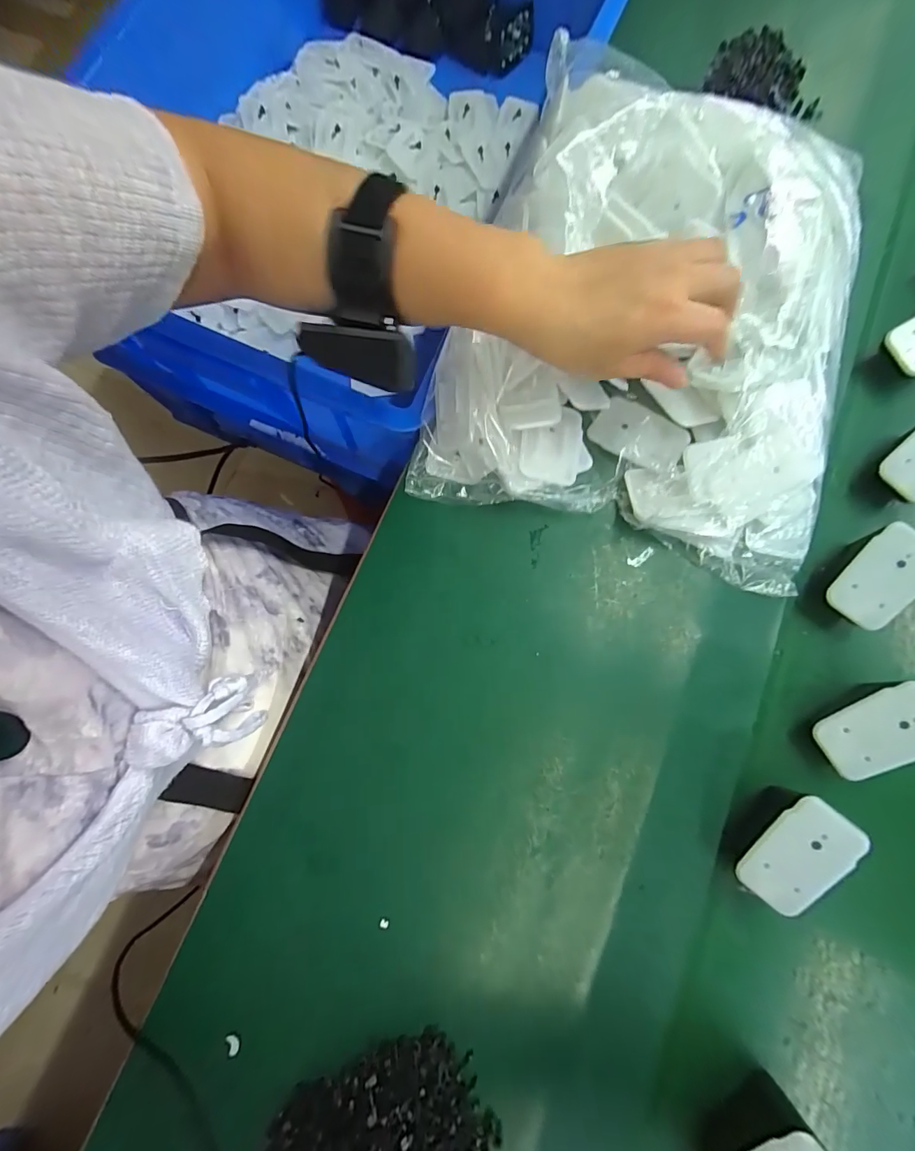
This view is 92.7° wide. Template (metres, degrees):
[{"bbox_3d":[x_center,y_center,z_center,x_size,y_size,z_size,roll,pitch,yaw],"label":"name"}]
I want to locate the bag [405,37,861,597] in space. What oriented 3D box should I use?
[{"bbox_3d":[0.139,-0.171,0.302,0.274,0.095,0.286,17,79,3],"label":"bag"}]

